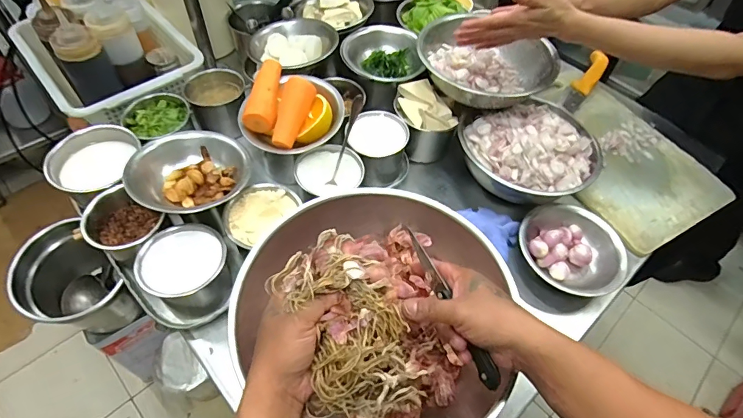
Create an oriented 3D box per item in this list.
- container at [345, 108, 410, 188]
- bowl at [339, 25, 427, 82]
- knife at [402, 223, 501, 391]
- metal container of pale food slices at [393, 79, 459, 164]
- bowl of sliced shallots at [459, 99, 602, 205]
[{"bbox_3d":[0.011,-0.096,0.688,0.095,0.087,0.096,2,54,-3],"label":"container"},{"bbox_3d":[0.019,-0.275,0.747,0.144,0.049,0.121,-35,64,-26],"label":"bowl"},{"bbox_3d":[0.077,0.093,0.424,0.014,0.016,0.178,-20,64,-18],"label":"knife"},{"bbox_3d":[0.087,-0.149,0.718,0.089,0.097,0.105,-14,57,-15],"label":"metal container of pale food slices"},{"bbox_3d":[0.250,-0.096,0.674,0.205,0.109,0.193,2,54,-3],"label":"bowl of sliced shallots"}]

